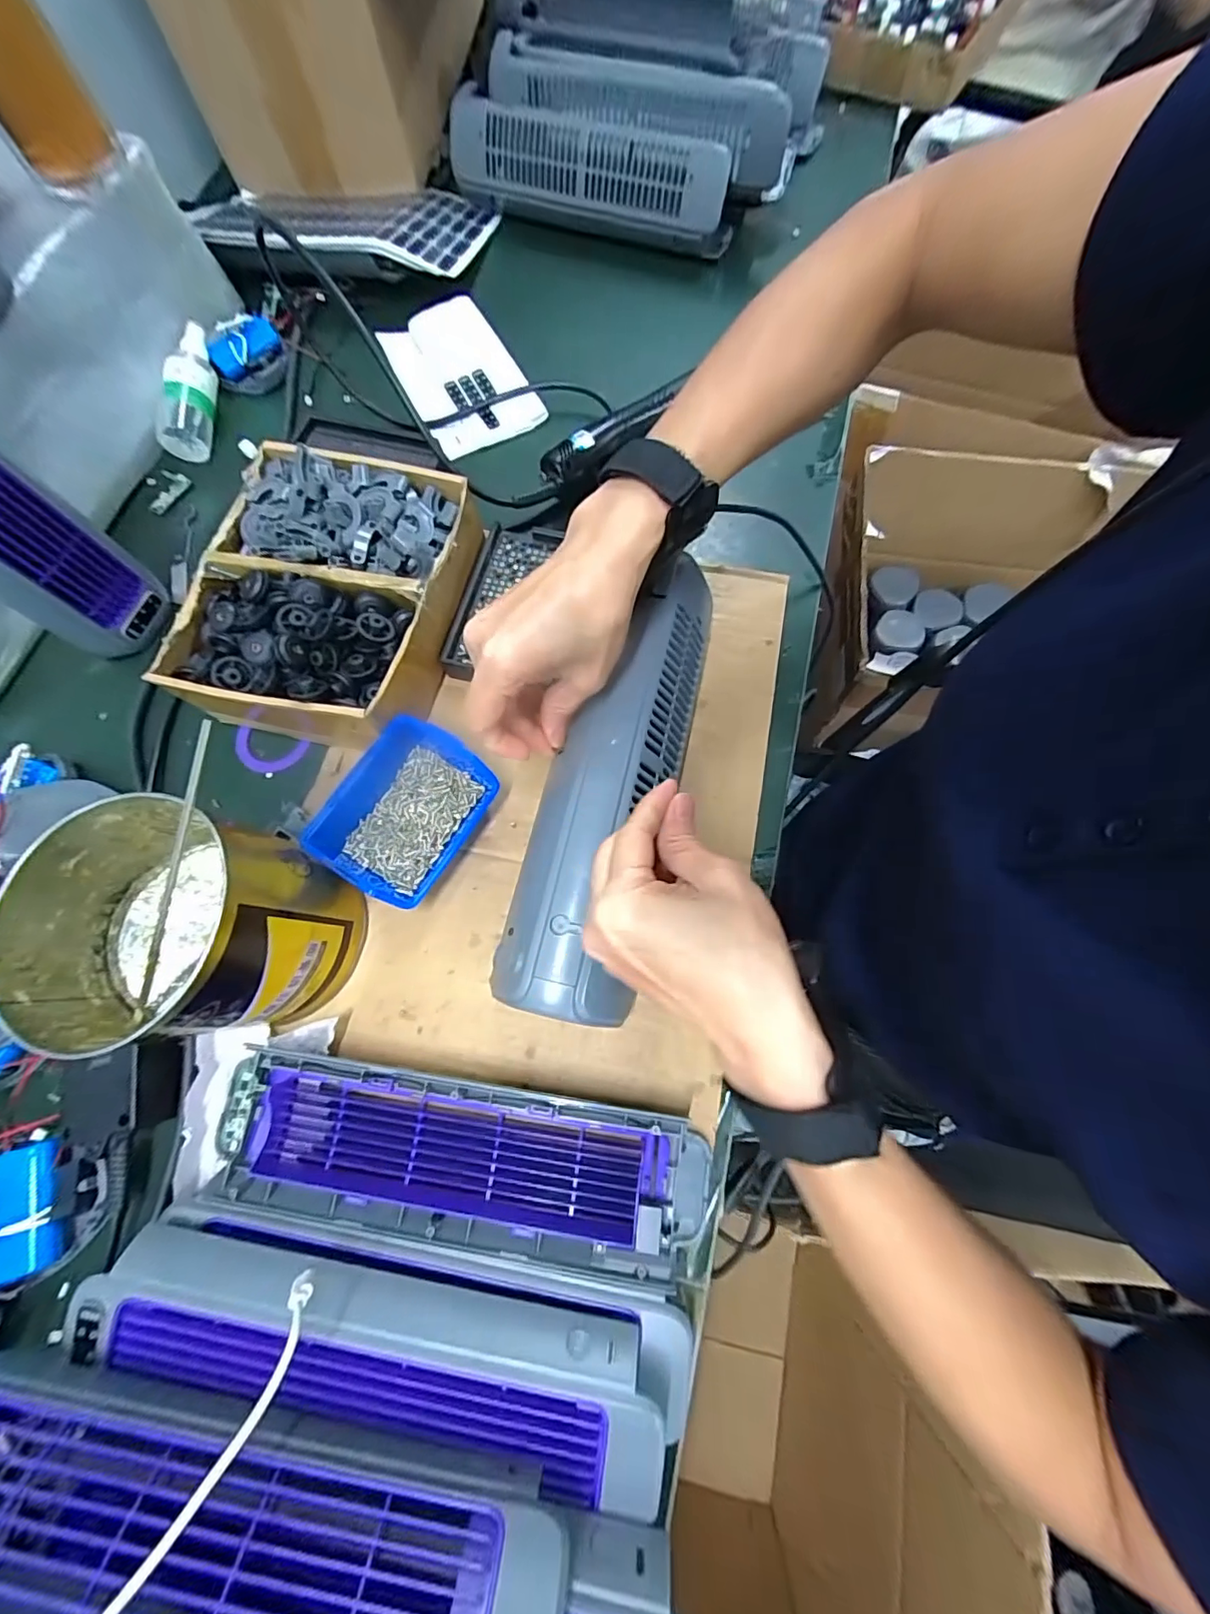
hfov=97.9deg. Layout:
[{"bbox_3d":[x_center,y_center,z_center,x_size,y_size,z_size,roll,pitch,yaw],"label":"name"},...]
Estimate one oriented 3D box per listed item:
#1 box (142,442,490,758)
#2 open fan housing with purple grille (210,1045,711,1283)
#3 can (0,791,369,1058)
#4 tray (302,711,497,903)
[{"bbox_3d":[-0.202,-0.156,0.395,0.186,0.070,0.215,10,73,6],"label":"box"},{"bbox_3d":[-0.088,0.201,0.307,0.291,0.029,0.081,8,73,5],"label":"open fan housing with purple grille"},{"bbox_3d":[-0.229,0.070,0.304,0.130,0.106,0.119,-1,72,2],"label":"can"},{"bbox_3d":[-0.135,0.004,0.361,0.086,0.043,0.114,32,76,12],"label":"tray"}]

